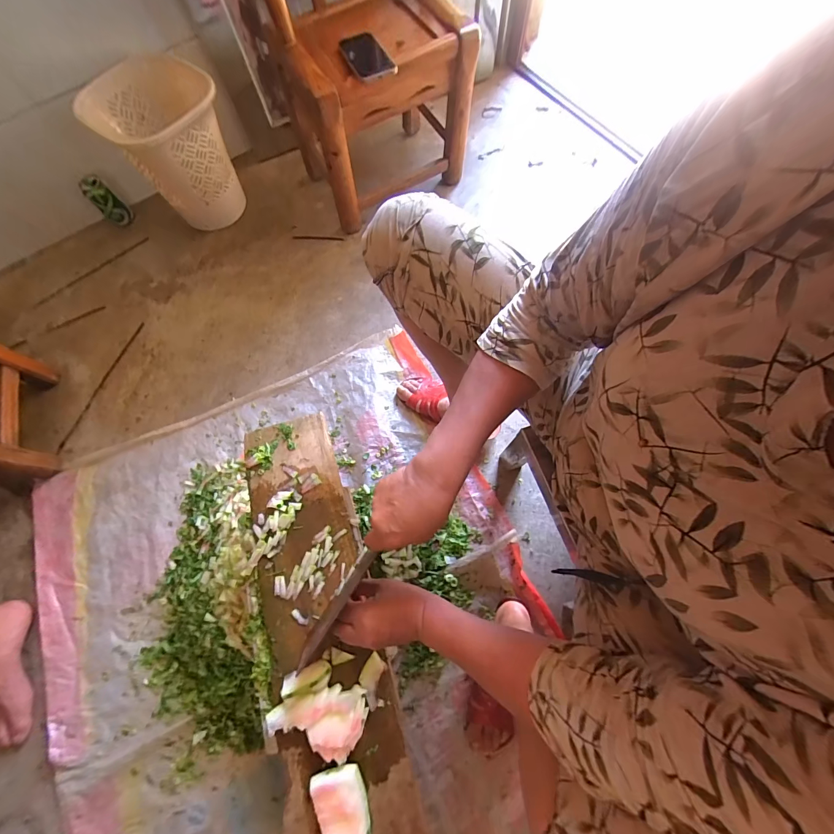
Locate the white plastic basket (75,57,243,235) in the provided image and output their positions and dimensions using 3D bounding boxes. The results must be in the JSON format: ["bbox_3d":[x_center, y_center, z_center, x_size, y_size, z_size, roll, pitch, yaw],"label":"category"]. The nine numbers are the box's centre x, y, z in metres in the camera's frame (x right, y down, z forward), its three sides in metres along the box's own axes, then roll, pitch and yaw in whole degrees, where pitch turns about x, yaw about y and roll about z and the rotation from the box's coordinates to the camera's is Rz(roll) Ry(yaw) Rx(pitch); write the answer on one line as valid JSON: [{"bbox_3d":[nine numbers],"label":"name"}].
[{"bbox_3d":[-0.589,-0.659,0.896,0.255,0.295,0.236,-33,73,-9],"label":"white plastic basket"}]

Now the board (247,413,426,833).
[{"bbox_3d":[-0.133,0.288,0.487,0.150,0.016,0.613,-17,71,-3],"label":"board"}]

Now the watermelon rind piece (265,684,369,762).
[{"bbox_3d":[-0.125,0.374,0.435,0.121,0.025,0.066,0,71,2],"label":"watermelon rind piece"}]

